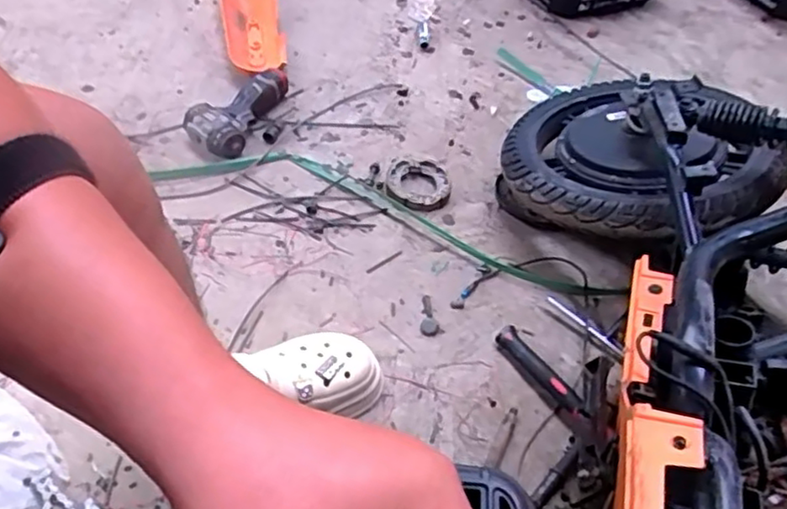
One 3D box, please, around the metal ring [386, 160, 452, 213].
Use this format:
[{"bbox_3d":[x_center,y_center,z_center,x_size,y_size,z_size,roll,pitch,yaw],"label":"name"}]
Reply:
[{"bbox_3d":[0.039,-0.112,1.061,0.105,0.014,0.101,2,50,-2],"label":"metal ring"}]

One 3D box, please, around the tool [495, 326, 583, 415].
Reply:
[{"bbox_3d":[0.189,0.149,0.851,0.026,0.029,0.142,-28,57,-24],"label":"tool"}]

